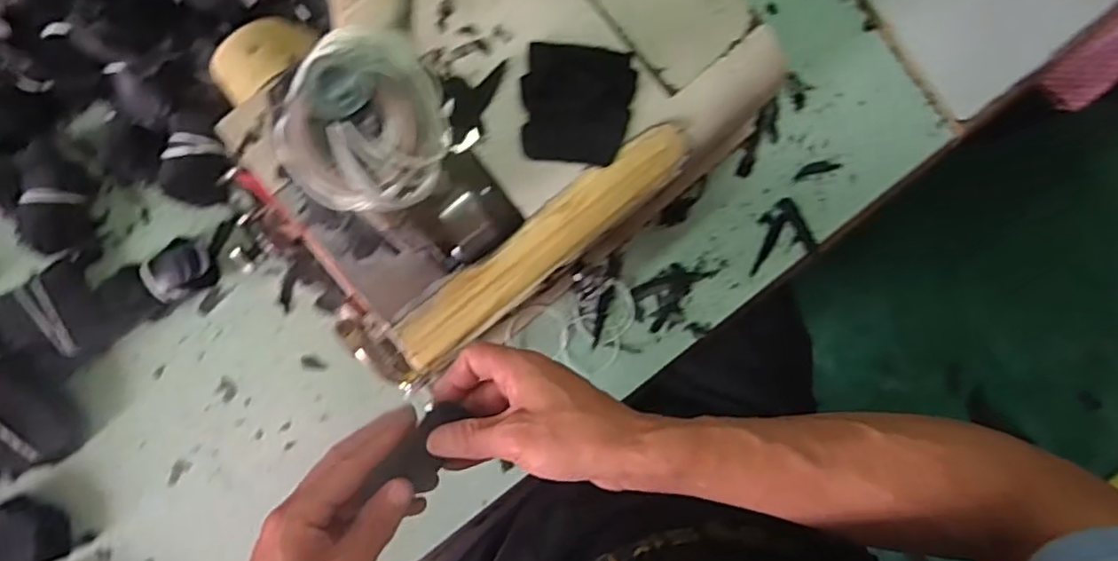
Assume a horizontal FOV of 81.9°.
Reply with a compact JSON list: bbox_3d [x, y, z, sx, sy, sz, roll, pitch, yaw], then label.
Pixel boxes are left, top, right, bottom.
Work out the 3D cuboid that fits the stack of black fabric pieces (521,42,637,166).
[{"bbox_3d":[0.013,-0.117,0.427,0.071,0.004,0.077,5,87,-6],"label":"stack of black fabric pieces"}]

